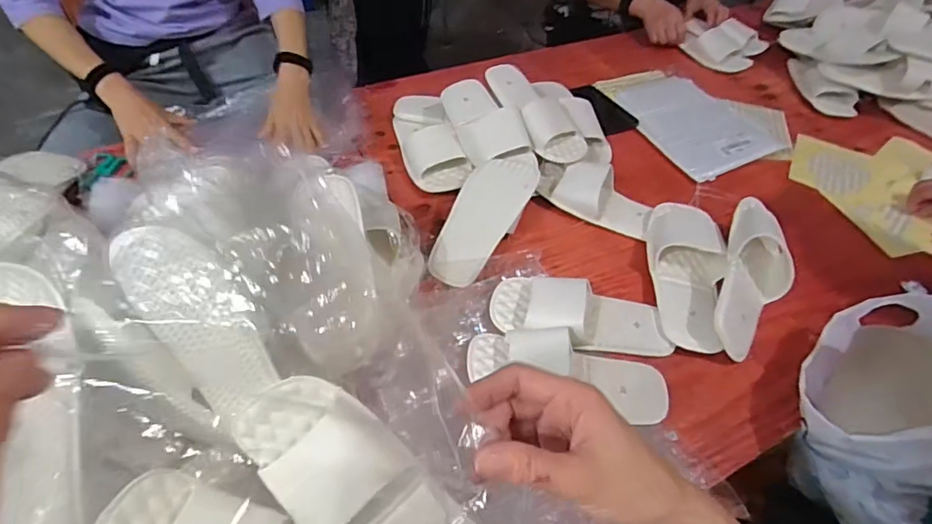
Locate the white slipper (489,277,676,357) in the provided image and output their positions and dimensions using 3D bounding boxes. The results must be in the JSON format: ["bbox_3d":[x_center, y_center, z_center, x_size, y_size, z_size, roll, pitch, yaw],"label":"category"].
[{"bbox_3d":[0.155,0.067,0.689,0.242,0.051,0.099,11,50,4],"label":"white slipper"}]

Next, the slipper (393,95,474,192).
[{"bbox_3d":[-0.066,-0.220,0.914,0.099,0.050,0.264,-12,52,-14],"label":"slipper"}]

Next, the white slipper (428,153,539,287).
[{"bbox_3d":[0.029,-0.069,0.799,0.096,0.054,0.248,27,72,17],"label":"white slipper"}]

